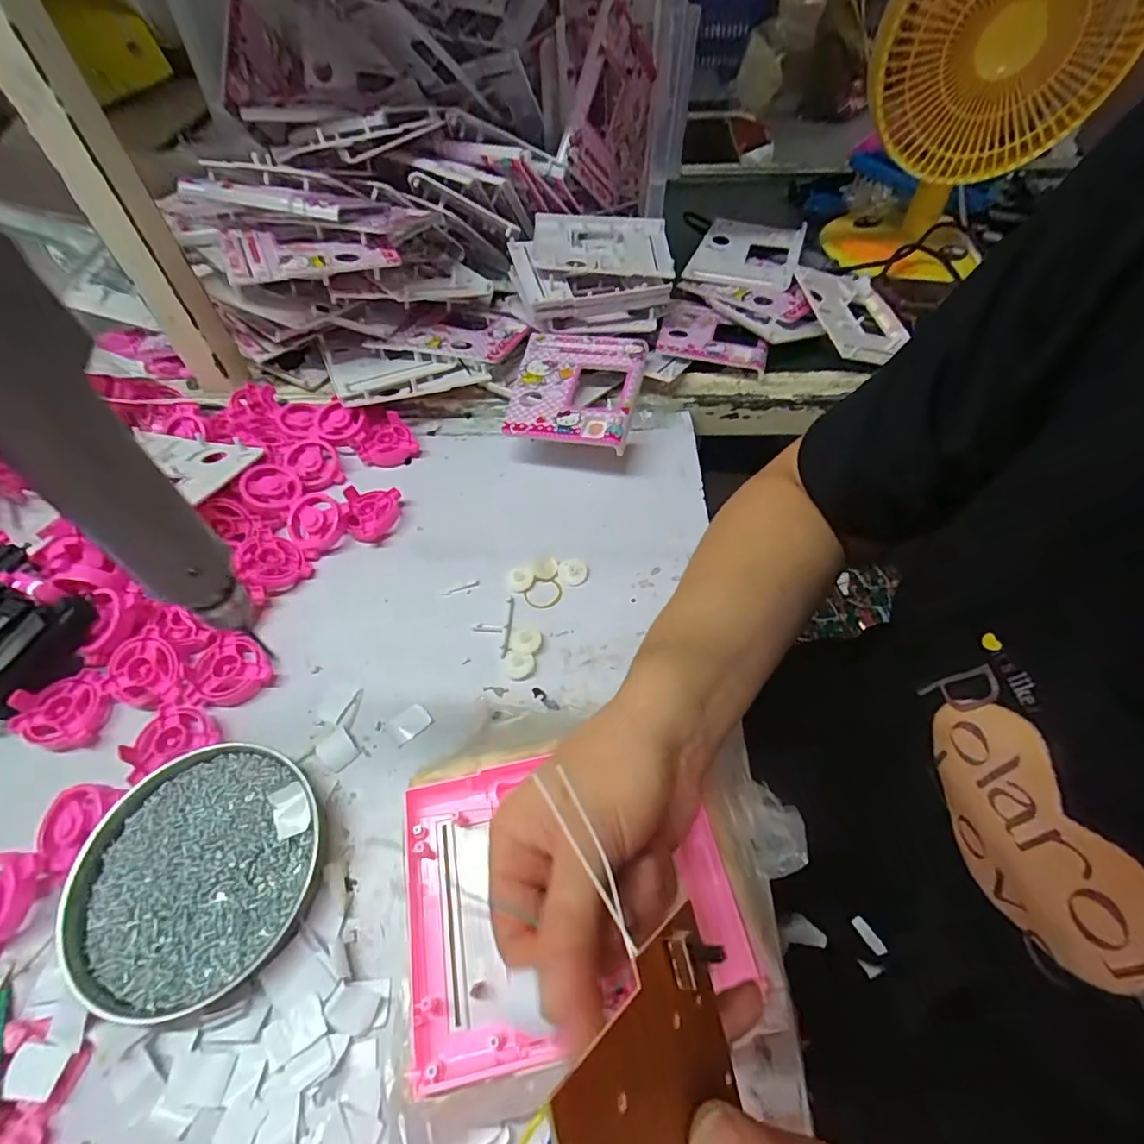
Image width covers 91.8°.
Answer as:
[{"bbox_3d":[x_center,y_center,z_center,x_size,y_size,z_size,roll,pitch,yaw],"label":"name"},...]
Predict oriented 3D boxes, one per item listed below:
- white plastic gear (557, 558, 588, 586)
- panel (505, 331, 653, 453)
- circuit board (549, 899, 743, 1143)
[{"bbox_3d":[0.001,-0.001,0.447,0.024,0.004,0.024,-13,55,-7],"label":"white plastic gear"},{"bbox_3d":[0.003,-0.174,0.515,0.116,0.020,0.138,9,56,8],"label":"panel"},{"bbox_3d":[0.023,0.131,0.129,0.005,0.069,0.070,-19,80,35],"label":"circuit board"}]

